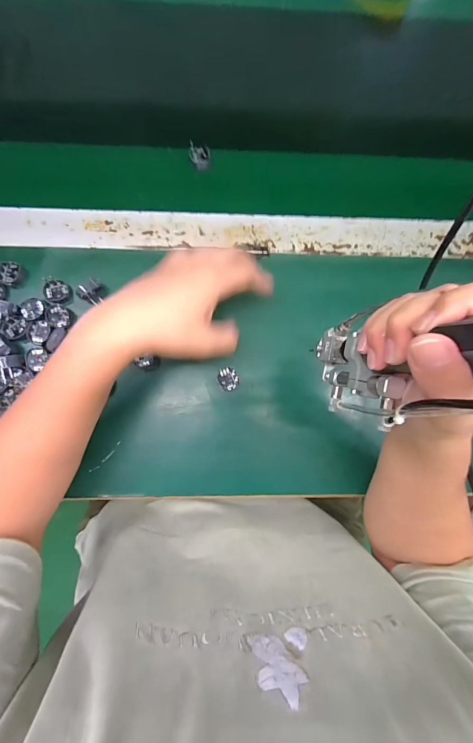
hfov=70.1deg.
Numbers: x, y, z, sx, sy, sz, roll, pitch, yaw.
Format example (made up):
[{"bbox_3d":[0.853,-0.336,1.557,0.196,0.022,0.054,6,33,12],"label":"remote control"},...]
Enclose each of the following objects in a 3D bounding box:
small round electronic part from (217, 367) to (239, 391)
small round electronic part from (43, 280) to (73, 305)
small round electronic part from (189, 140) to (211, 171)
[{"bbox_3d":[-0.011,0.010,0.404,0.024,0.012,0.025,0,84,-3],"label":"small round electronic part"},{"bbox_3d":[-0.212,-0.094,0.400,0.029,0.007,0.028,0,84,-3],"label":"small round electronic part"},{"bbox_3d":[-0.047,-0.277,0.436,0.026,0.014,0.032,0,84,-3],"label":"small round electronic part"}]

